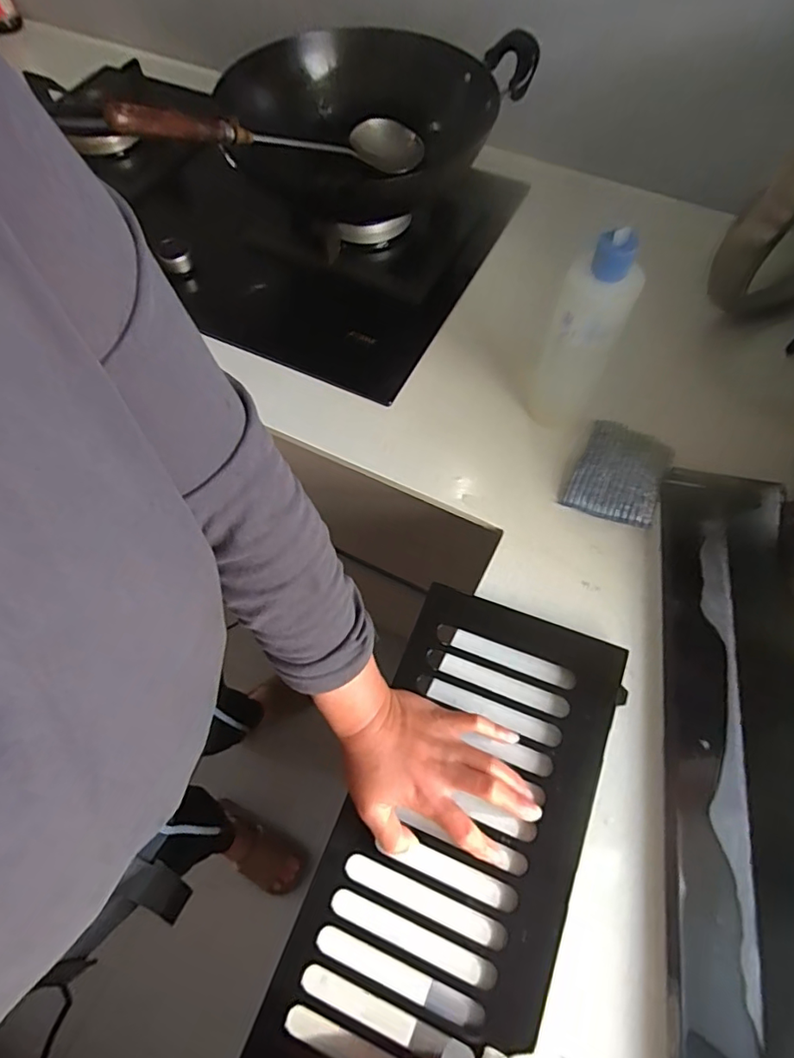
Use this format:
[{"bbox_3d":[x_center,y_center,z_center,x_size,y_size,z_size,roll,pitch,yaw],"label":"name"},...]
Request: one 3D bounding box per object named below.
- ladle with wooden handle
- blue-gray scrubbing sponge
[{"bbox_3d":[-0.126,-0.428,0.601,0.371,0.046,0.103,-26,63,-37],"label":"ladle with wooden handle"},{"bbox_3d":[0.233,-0.058,0.574,0.086,0.020,0.113,25,67,14],"label":"blue-gray scrubbing sponge"}]

